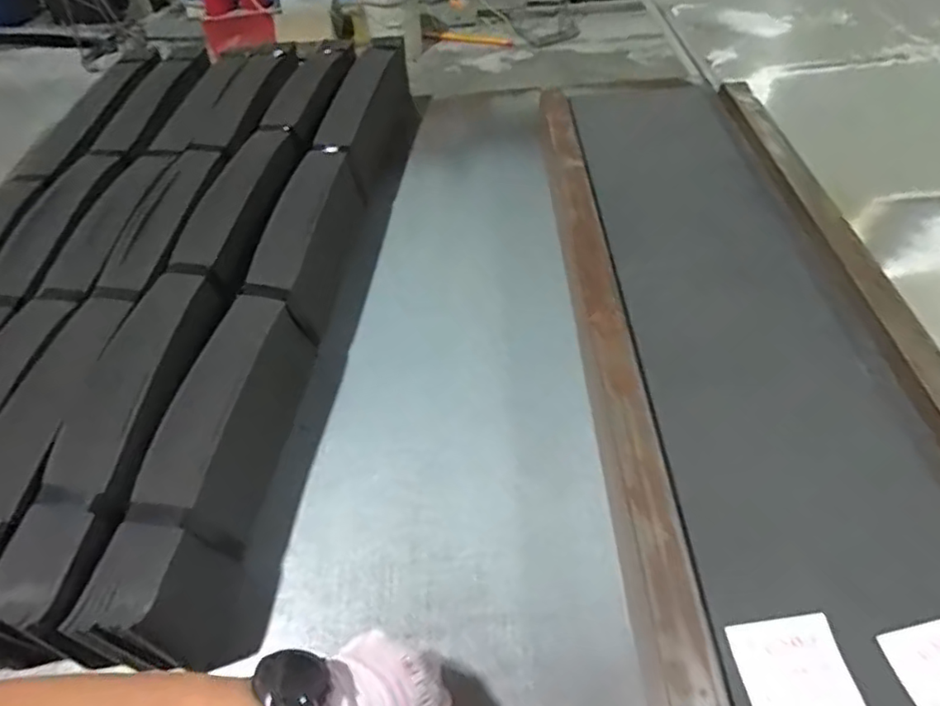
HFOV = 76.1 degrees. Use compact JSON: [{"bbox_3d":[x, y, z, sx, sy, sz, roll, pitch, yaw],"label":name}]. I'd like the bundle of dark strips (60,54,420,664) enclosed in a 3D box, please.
[{"bbox_3d":[-0.195,-0.101,0.757,0.119,0.140,0.910,1,49,5],"label":"bundle of dark strips"}]

